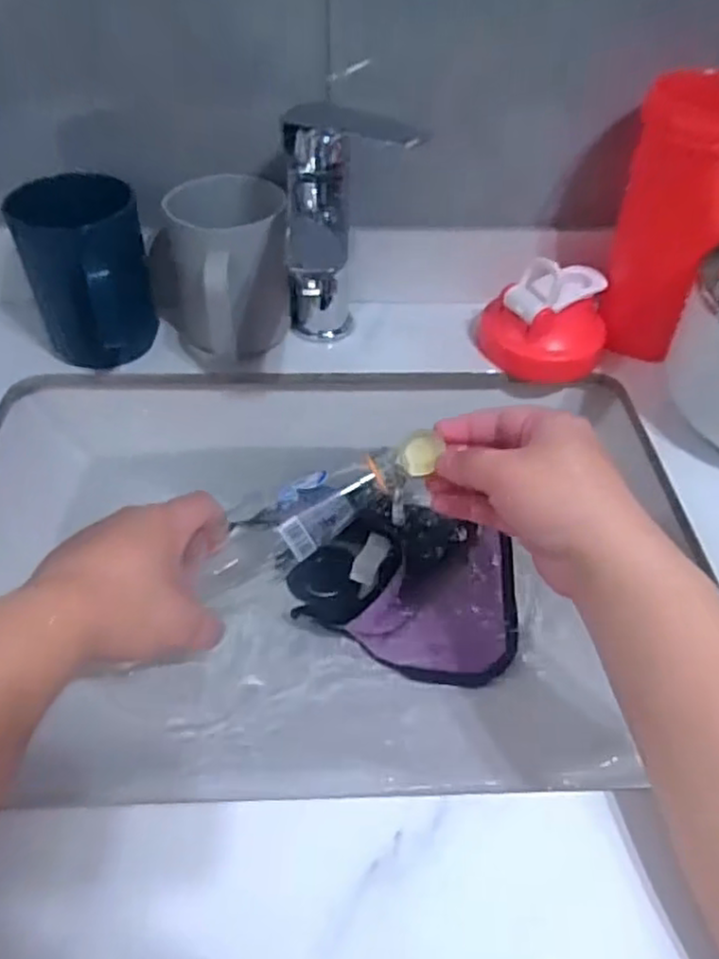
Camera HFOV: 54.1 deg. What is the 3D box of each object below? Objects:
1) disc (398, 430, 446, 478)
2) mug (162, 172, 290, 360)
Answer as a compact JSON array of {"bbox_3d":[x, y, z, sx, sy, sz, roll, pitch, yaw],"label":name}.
[{"bbox_3d":[0.036,-0.016,0.425,0.024,0.004,0.028,28,87,18],"label":"disc"},{"bbox_3d":[-0.089,-0.141,0.501,0.083,0.101,0.112,-9,47,-11],"label":"mug"}]

